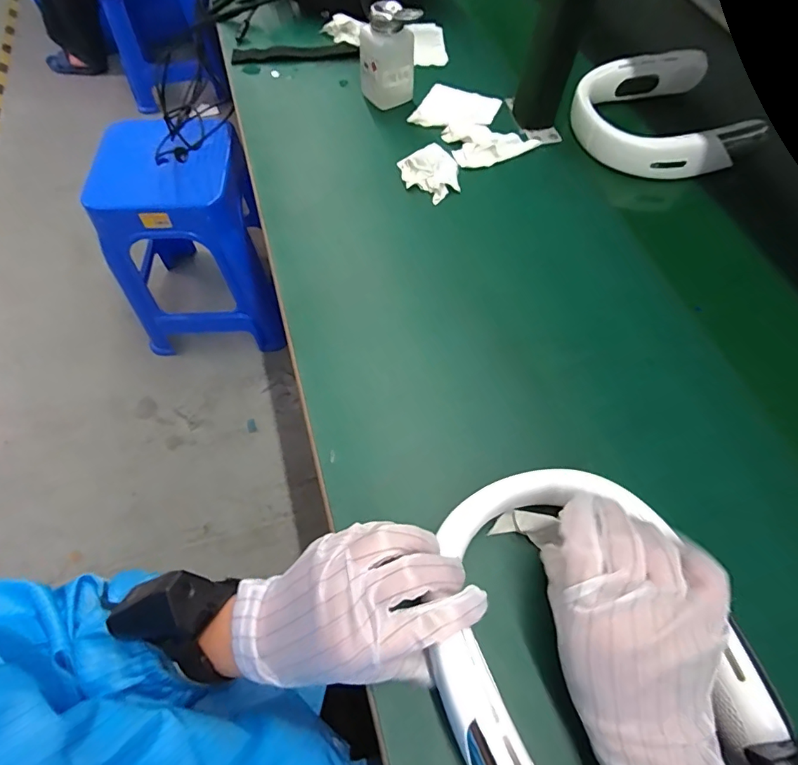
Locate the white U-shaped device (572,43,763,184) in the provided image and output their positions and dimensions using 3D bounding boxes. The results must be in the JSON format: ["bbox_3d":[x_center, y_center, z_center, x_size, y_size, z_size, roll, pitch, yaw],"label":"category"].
[{"bbox_3d":[0.326,-0.339,0.591,0.196,0.055,0.178,-10,63,-7],"label":"white U-shaped device"}]

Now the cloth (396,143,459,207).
[{"bbox_3d":[0.039,-0.249,0.544,0.074,0.013,0.083,-28,66,-15],"label":"cloth"}]

